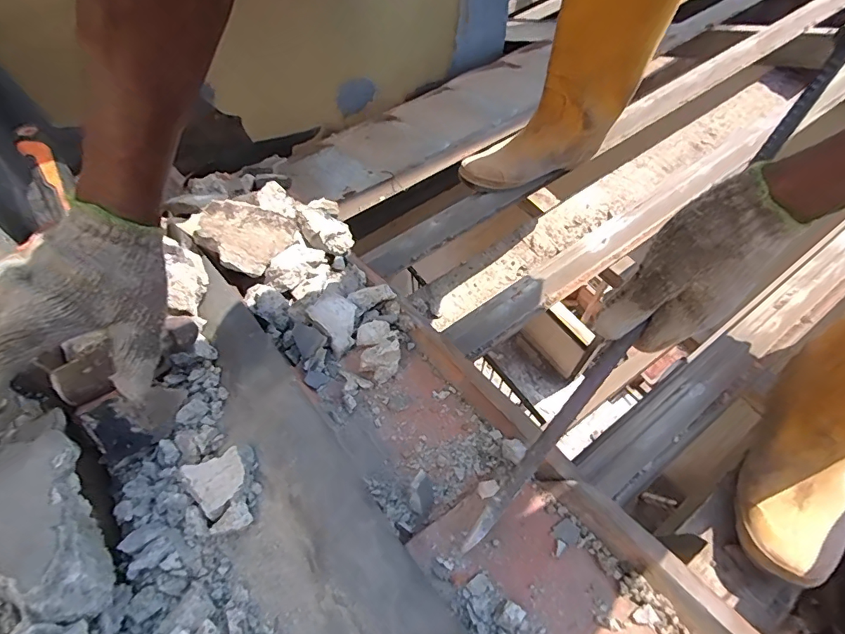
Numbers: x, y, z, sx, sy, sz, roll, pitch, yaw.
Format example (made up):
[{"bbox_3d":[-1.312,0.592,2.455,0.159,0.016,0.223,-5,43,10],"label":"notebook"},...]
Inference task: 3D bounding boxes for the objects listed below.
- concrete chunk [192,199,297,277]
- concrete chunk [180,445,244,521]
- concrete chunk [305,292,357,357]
[{"bbox_3d":[-0.230,-0.112,0.581,0.099,0.043,0.102,22,62,12],"label":"concrete chunk"},{"bbox_3d":[-0.164,0.130,0.360,0.046,0.014,0.050,0,59,0],"label":"concrete chunk"},{"bbox_3d":[-0.094,0.001,0.509,0.049,0.024,0.066,-35,65,-19],"label":"concrete chunk"}]

